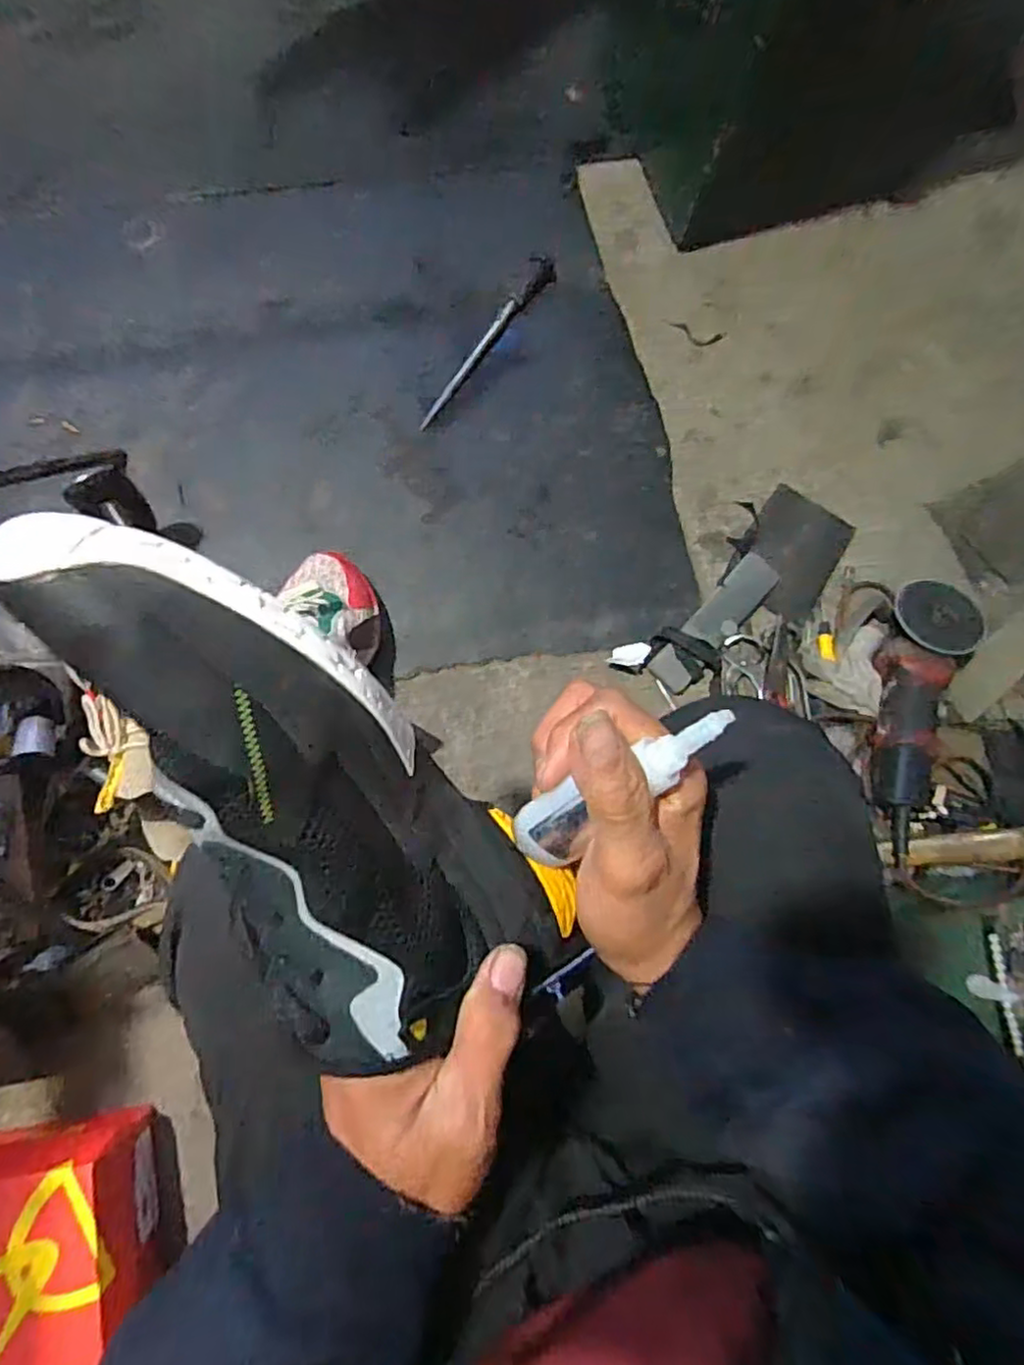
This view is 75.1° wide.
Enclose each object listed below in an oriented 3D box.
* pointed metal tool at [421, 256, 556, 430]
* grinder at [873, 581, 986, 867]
[{"bbox_3d":[-0.025,-0.399,0.786,0.026,0.025,0.256,34,85,-2],"label":"pointed metal tool"},{"bbox_3d":[0.448,0.031,0.725,0.112,0.076,0.292,21,82,-2],"label":"grinder"}]

